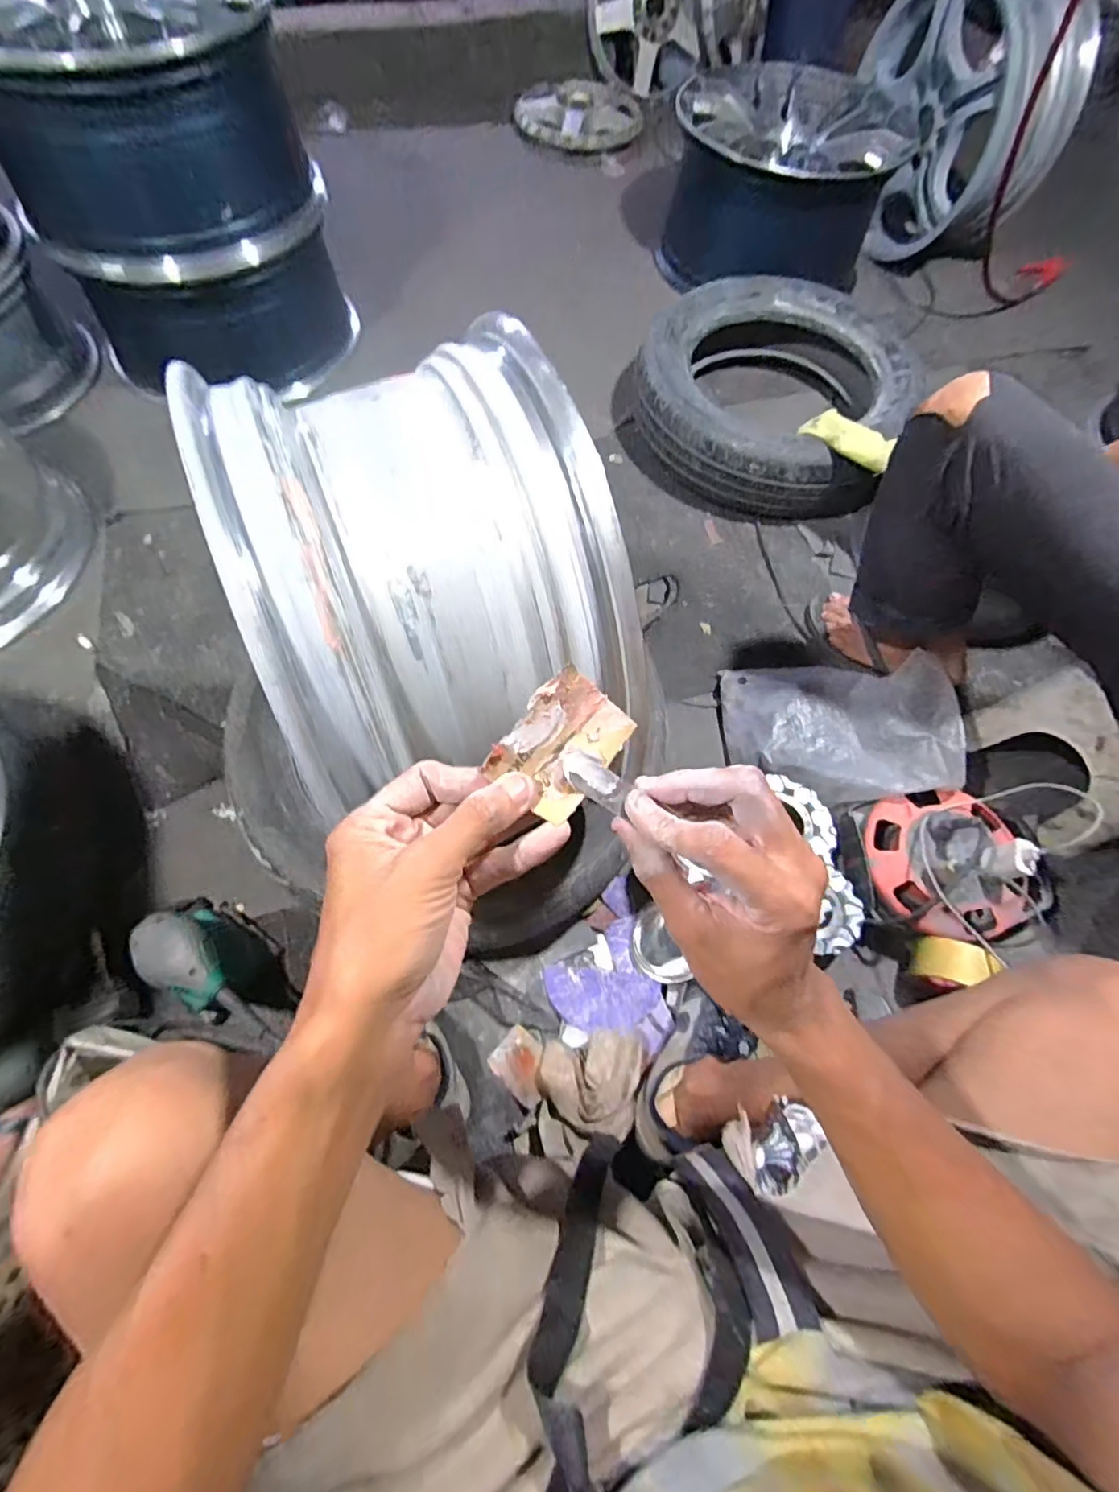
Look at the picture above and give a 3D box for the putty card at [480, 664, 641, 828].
[{"bbox_3d":[0.001,-0.002,0.286,0.050,0.012,0.066,45,77,-13],"label":"putty card"}]

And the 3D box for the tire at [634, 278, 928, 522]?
[{"bbox_3d":[0.401,-0.679,1.133,0.474,0.162,0.479,29,67,10],"label":"tire"}]

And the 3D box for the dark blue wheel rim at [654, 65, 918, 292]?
[{"bbox_3d":[0.492,-1.279,1.331,0.483,0.243,0.424,16,66,4],"label":"dark blue wheel rim"}]

